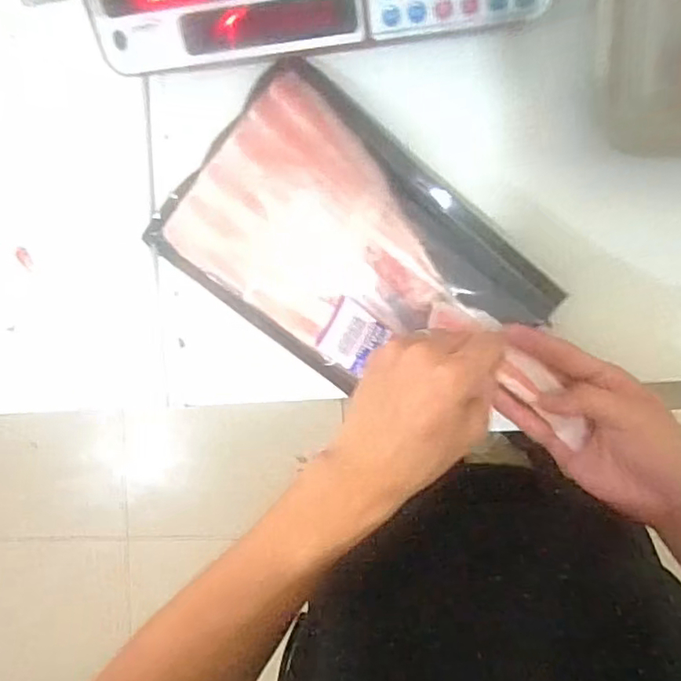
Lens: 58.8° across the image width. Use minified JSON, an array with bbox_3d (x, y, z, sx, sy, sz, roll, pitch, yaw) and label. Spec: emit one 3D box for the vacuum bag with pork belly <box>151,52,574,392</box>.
[{"bbox_3d":[0.000,-0.071,0.465,0.279,0.029,0.181,41,94,8],"label":"vacuum bag with pork belly"}]

